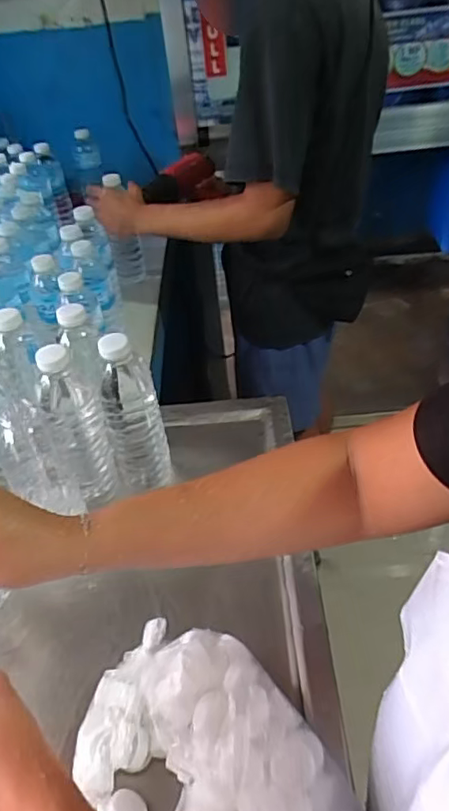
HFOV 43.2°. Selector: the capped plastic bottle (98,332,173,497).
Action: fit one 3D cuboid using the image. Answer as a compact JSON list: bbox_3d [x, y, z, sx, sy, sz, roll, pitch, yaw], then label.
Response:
[{"bbox_3d":[-0.106,0.002,0.641,0.063,0.200,0.067,-13,41,-7],"label":"capped plastic bottle"}]

